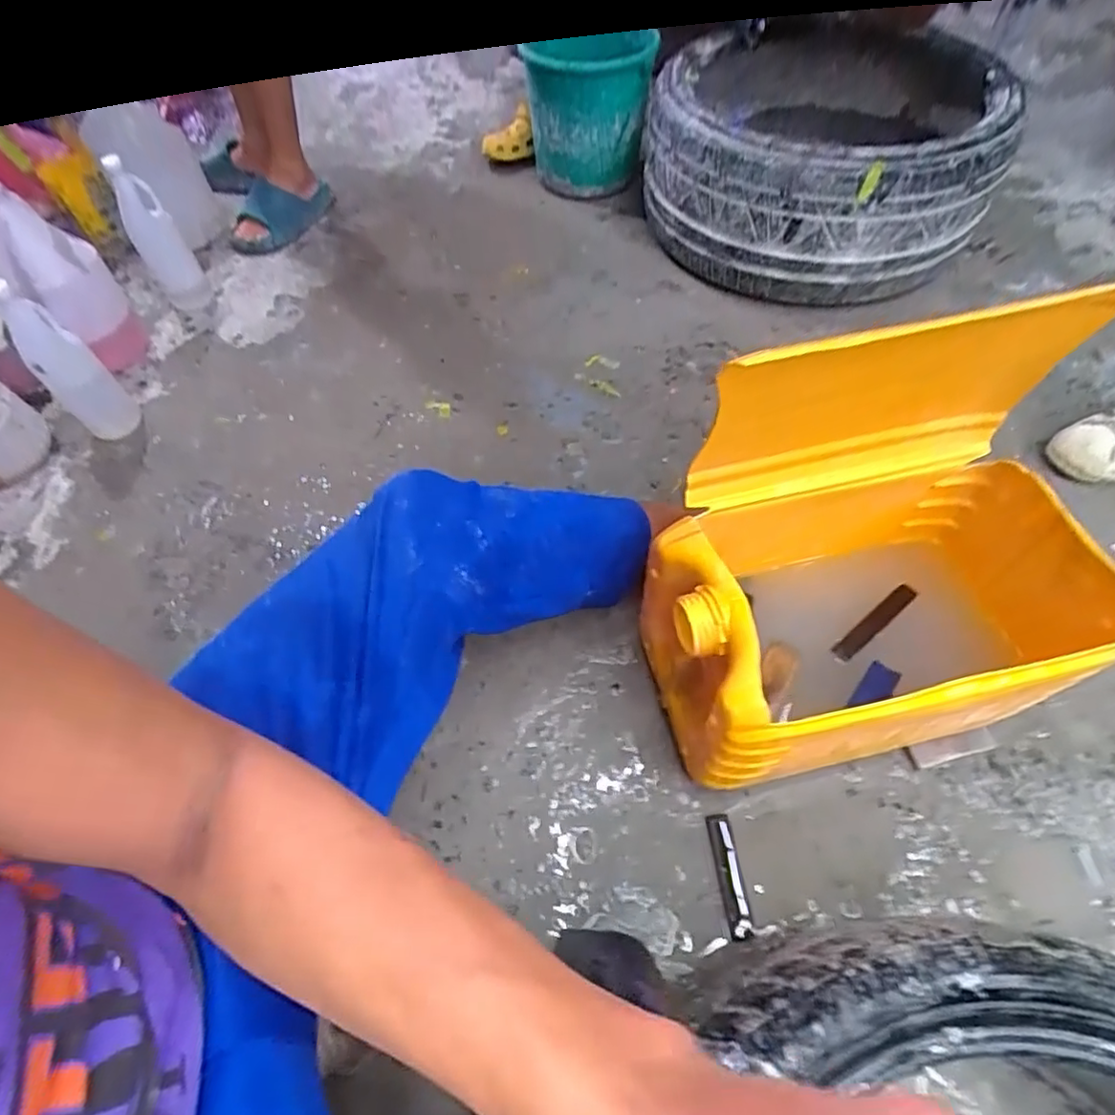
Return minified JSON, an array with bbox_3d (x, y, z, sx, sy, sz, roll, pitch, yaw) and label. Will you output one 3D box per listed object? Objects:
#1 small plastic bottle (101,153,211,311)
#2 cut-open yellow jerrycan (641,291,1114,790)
[{"bbox_3d":[-0.739,-0.585,1.138,0.082,0.256,0.078,-29,60,-14],"label":"small plastic bottle"},{"bbox_3d":[0.307,0.004,0.562,0.401,0.399,0.251,-12,57,-6],"label":"cut-open yellow jerrycan"}]

